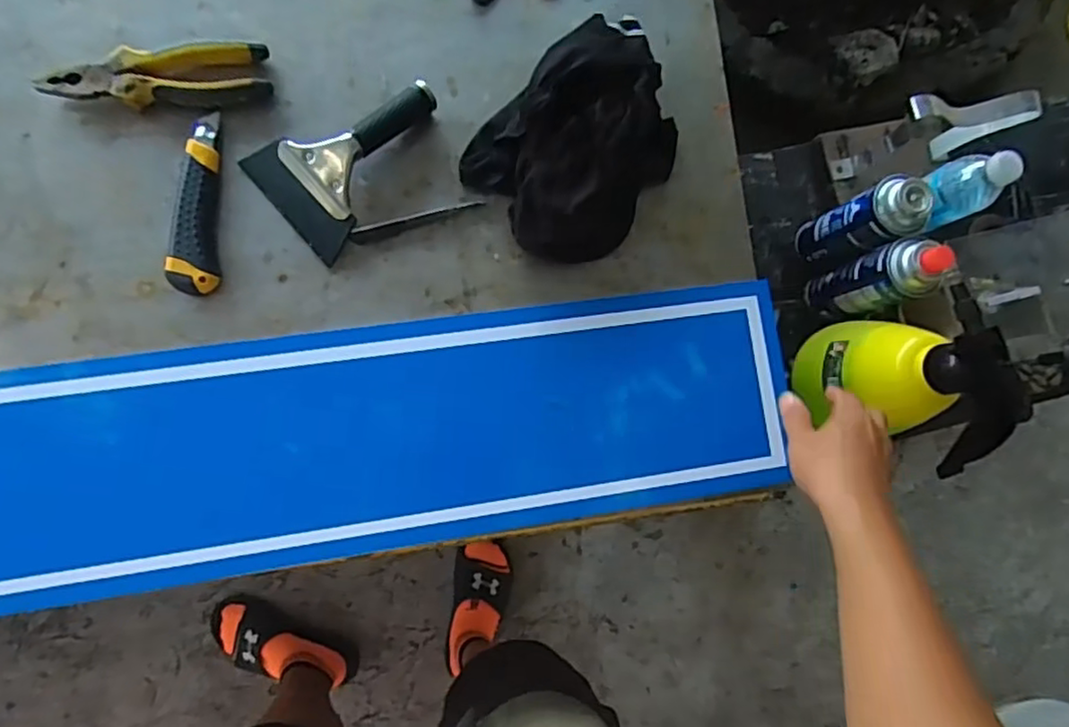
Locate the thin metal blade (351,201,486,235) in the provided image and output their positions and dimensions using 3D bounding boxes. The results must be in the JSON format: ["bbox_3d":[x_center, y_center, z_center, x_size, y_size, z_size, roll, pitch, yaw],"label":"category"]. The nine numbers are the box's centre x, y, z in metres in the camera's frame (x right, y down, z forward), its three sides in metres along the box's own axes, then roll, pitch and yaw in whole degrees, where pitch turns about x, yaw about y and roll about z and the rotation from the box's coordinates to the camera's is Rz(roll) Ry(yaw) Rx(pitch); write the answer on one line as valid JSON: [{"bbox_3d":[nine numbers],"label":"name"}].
[{"bbox_3d":[-0.110,-0.141,0.606,0.125,0.006,0.009,-15,87,-9],"label":"thin metal blade"}]

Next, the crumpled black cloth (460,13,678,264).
[{"bbox_3d":[0.054,-0.208,0.598,0.168,0.079,0.221,46,80,-2],"label":"crumpled black cloth"}]

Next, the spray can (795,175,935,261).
[{"bbox_3d":[0.385,-0.164,0.757,0.059,0.172,0.061,1,84,-8],"label":"spray can"}]

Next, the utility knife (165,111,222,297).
[{"bbox_3d":[-0.301,-0.143,0.573,0.041,0.024,0.160,4,84,-8],"label":"utility knife"}]

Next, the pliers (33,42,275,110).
[{"bbox_3d":[-0.339,-0.255,0.576,0.188,0.028,0.056,-7,85,-9],"label":"pliers"}]

